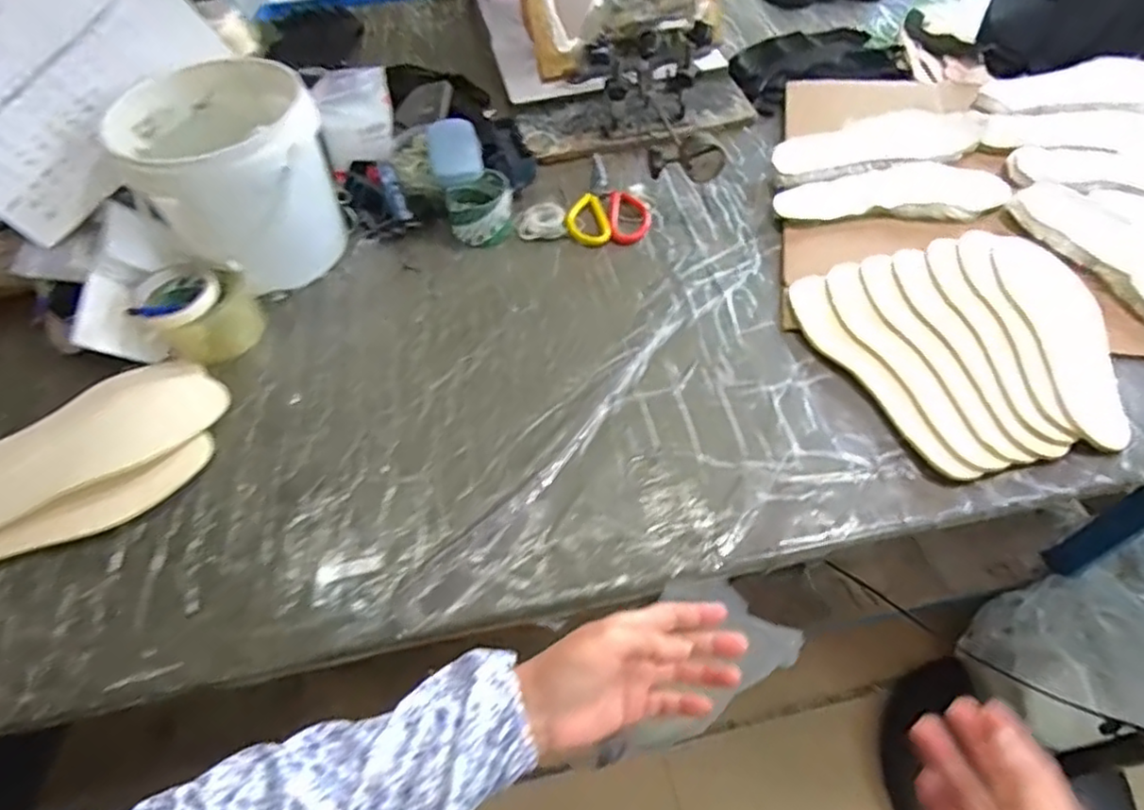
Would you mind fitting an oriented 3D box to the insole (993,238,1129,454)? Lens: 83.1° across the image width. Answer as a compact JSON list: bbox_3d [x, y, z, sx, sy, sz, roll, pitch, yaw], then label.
[{"bbox_3d":[0.508,-0.076,0.669,0.072,0.013,0.263,-1,59,3],"label":"insole"}]

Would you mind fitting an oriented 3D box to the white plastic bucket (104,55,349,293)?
[{"bbox_3d":[-0.392,-0.263,0.780,0.203,0.206,0.219,-1,55,2],"label":"white plastic bucket"}]

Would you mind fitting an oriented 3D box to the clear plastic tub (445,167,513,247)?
[{"bbox_3d":[-0.120,-0.255,0.841,0.087,0.060,0.072,-13,56,-6],"label":"clear plastic tub"}]

